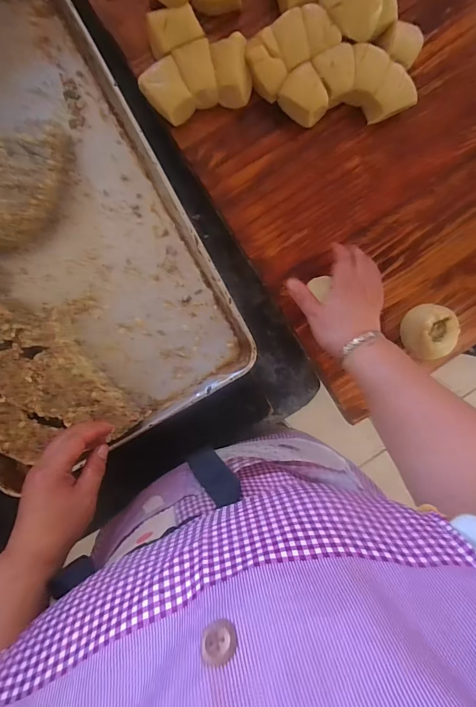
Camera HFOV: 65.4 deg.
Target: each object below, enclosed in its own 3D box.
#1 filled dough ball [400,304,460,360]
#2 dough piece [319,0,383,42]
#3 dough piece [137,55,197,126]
[{"bbox_3d":[0.264,-0.032,0.519,0.061,0.057,0.071,-15,95,-4],"label":"filled dough ball"},{"bbox_3d":[0.137,-0.424,0.454,0.075,0.049,0.031,7,51,-14],"label":"dough piece"},{"bbox_3d":[-0.090,-0.324,0.470,0.051,0.041,0.066,-30,96,-2],"label":"dough piece"}]

